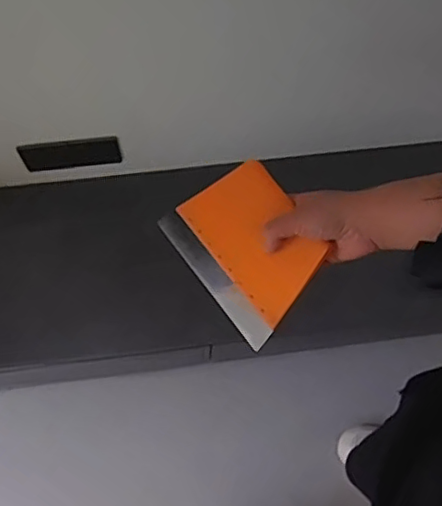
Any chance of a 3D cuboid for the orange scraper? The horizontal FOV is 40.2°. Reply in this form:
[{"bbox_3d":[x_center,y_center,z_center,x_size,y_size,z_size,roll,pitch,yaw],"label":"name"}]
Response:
[{"bbox_3d":[0.025,-0.009,0.606,0.124,0.011,0.163,-45,71,19],"label":"orange scraper"}]

